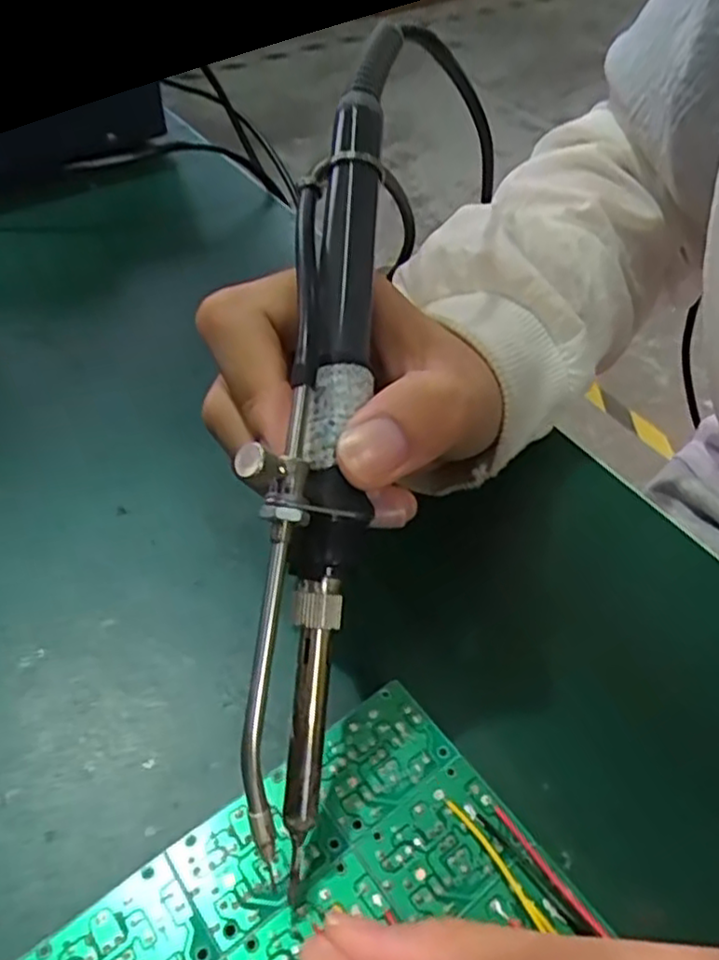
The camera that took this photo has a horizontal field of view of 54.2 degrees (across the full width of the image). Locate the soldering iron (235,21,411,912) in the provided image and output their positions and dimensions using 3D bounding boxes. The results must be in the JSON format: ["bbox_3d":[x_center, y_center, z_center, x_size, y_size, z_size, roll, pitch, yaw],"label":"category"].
[{"bbox_3d":[-0.010,-0.018,0.163,0.022,0.032,0.196,5,78,2],"label":"soldering iron"}]

